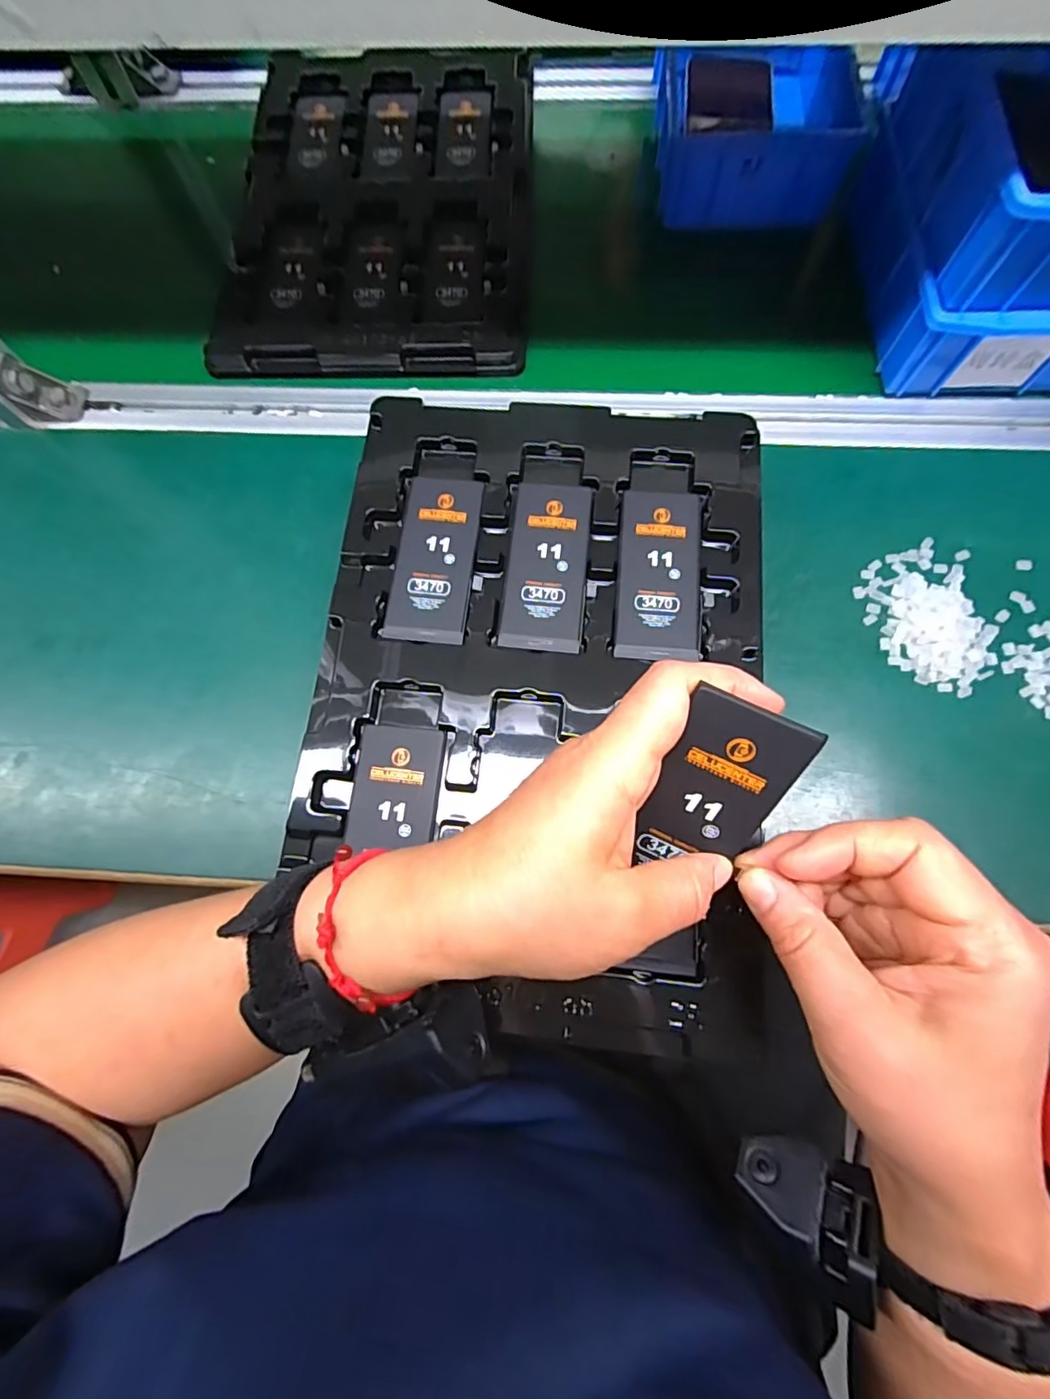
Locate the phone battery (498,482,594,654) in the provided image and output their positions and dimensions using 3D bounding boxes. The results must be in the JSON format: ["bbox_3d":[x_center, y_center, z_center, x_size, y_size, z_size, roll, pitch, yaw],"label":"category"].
[{"bbox_3d":[0.012,-0.074,0.305,0.042,0.004,0.098,6,76,3],"label":"phone battery"}]

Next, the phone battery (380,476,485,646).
[{"bbox_3d":[-0.049,-0.079,0.309,0.043,0.004,0.098,7,76,4],"label":"phone battery"}]

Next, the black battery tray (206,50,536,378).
[{"bbox_3d":[-0.109,-0.387,0.444,0.223,0.021,0.316,1,76,2],"label":"black battery tray"}]

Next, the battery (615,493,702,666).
[{"bbox_3d":[0.073,-0.069,0.302,0.044,0.004,0.098,5,76,3],"label":"battery"}]

